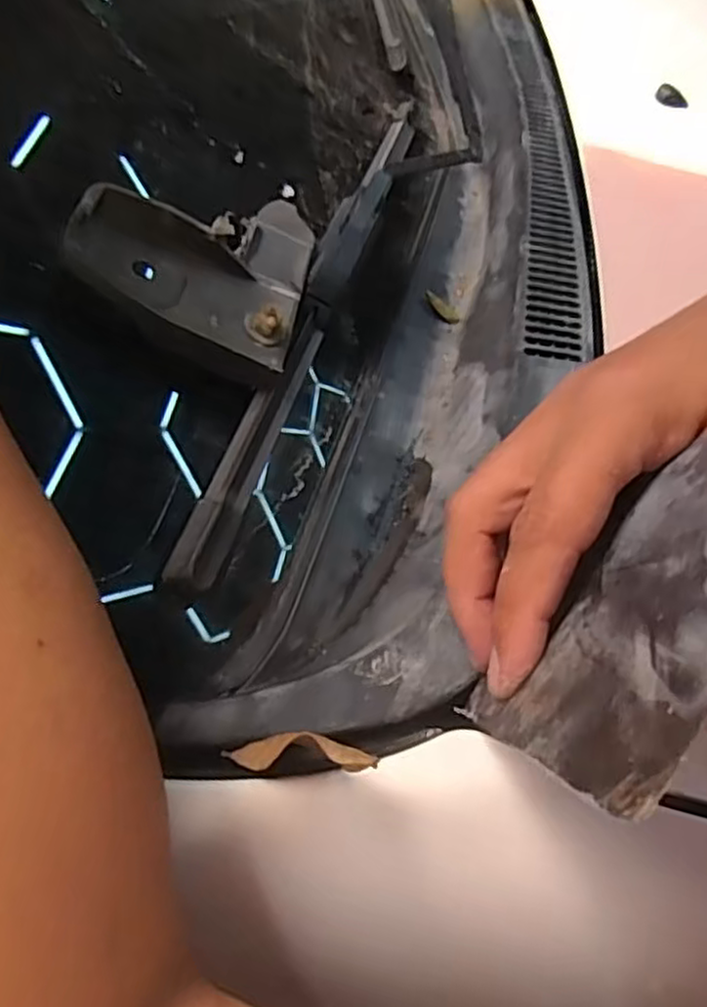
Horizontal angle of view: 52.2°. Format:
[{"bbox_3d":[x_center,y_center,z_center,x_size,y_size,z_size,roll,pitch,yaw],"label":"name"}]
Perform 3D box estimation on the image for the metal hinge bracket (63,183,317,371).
[{"bbox_3d":[-0.064,-0.103,0.301,0.090,0.035,0.104,24,53,-19],"label":"metal hinge bracket"}]

